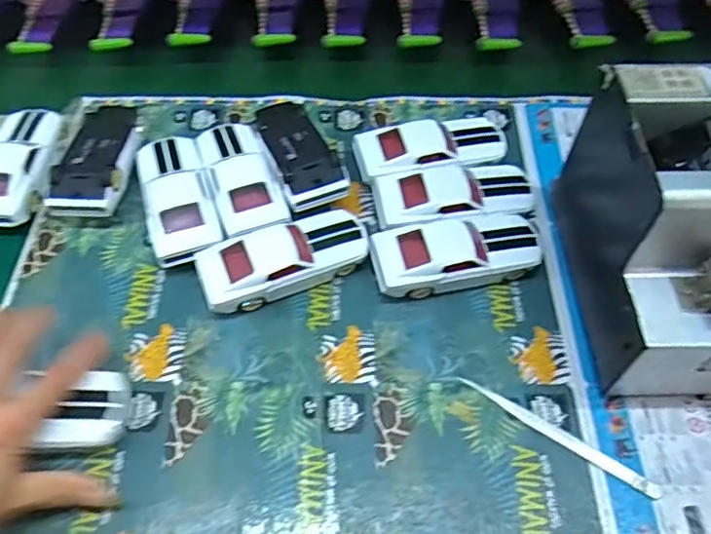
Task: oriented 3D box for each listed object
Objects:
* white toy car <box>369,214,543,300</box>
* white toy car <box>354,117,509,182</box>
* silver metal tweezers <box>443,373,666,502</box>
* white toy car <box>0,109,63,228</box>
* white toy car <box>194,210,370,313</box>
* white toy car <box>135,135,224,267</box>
[{"bbox_3d":[0.081,-0.011,0.456,0.134,0.034,0.053,-11,55,-7],"label":"white toy car"},{"bbox_3d":[0.067,-0.103,0.515,0.133,0.035,0.061,-15,58,-10],"label":"white toy car"},{"bbox_3d":[0.129,0.110,0.394,0.150,0.005,0.011,29,62,16],"label":"silver metal tweezers"},{"bbox_3d":[-0.292,-0.088,0.507,0.060,0.037,0.127,0,56,0],"label":"white toy car"},{"bbox_3d":[-0.053,-0.006,0.452,0.128,0.034,0.054,-21,57,-14],"label":"white toy car"},{"bbox_3d":[-0.147,-0.059,0.490,0.054,0.034,0.131,-16,56,-11],"label":"white toy car"}]

